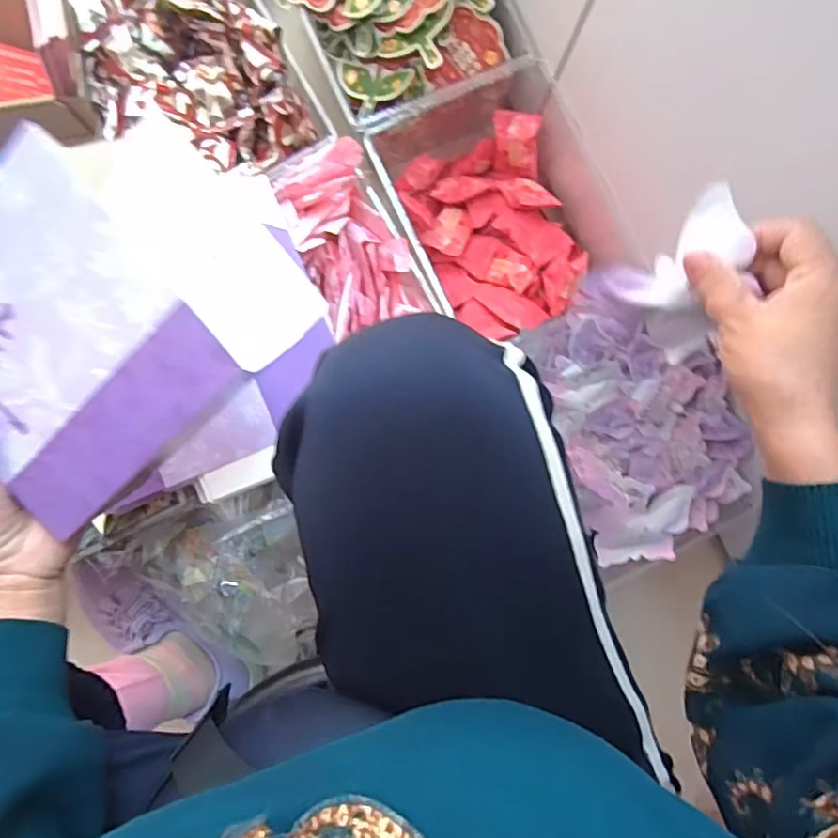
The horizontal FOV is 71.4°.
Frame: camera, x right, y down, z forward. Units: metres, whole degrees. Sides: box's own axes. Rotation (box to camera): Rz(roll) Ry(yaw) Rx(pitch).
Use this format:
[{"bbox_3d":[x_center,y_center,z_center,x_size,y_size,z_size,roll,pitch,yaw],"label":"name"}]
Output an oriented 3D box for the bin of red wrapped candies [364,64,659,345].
[{"bbox_3d":[0.077,-0.231,0.636,0.218,0.123,0.253,-24,90,-5],"label":"bin of red wrapped candies"}]

